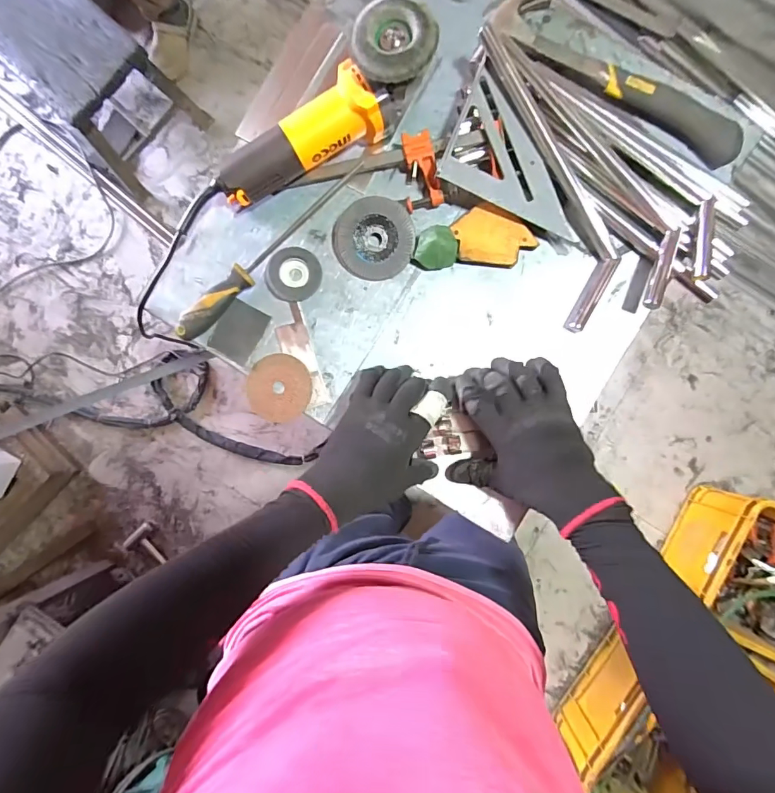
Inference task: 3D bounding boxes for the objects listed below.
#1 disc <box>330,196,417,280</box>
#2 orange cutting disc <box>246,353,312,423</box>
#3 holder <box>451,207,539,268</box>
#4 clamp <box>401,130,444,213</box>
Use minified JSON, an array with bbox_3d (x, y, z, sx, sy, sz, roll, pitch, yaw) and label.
[{"bbox_3d":[-0.016,-0.191,0.544,0.095,0.013,0.092,0,108,1],"label":"disc"},{"bbox_3d":[-0.134,-0.010,0.556,0.078,0.007,0.083,0,94,0],"label":"orange cutting disc"},{"bbox_3d":[0.128,-0.190,0.536,0.097,0.012,0.062,8,88,2],"label":"holder"},{"bbox_3d":[0.038,-0.270,0.538,0.042,0.030,0.084,-12,101,2],"label":"clamp"}]

